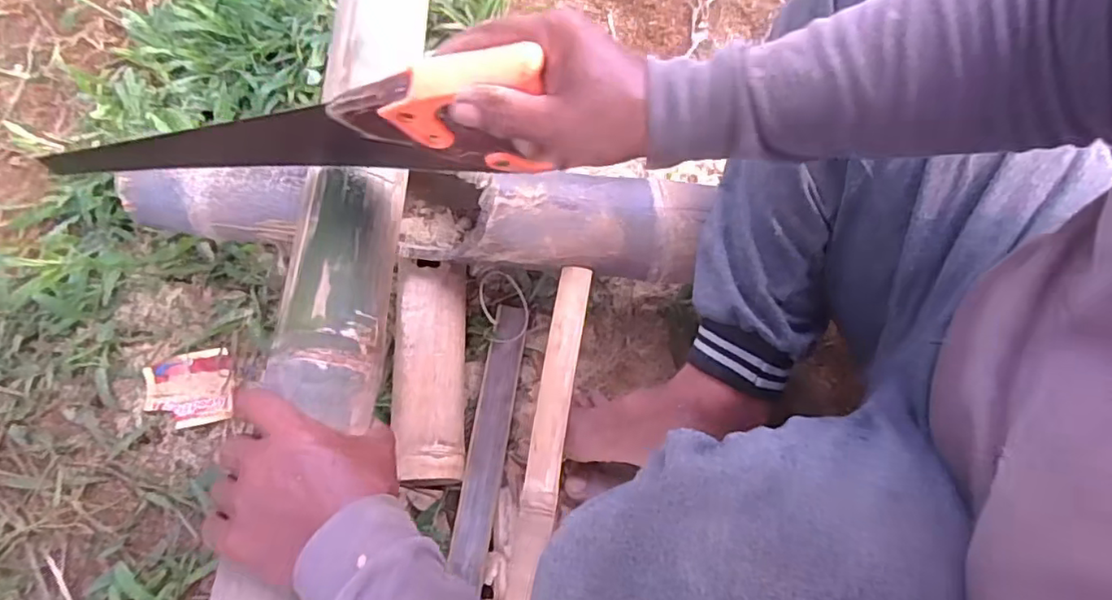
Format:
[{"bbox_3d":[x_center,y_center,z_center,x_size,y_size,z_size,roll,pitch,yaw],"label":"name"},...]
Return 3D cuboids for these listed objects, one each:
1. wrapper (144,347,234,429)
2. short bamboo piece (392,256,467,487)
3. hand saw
[{"bbox_3d":[-0.379,0.093,0.627,0.085,0.007,0.076,-13,71,-3],"label":"wrapper"},{"bbox_3d":[-0.120,0.072,0.597,0.067,0.063,0.209,-3,70,2],"label":"short bamboo piece"},{"bbox_3d":[-0.186,-0.109,0.433,0.401,0.099,0.025,-1,69,21],"label":"hand saw"}]

